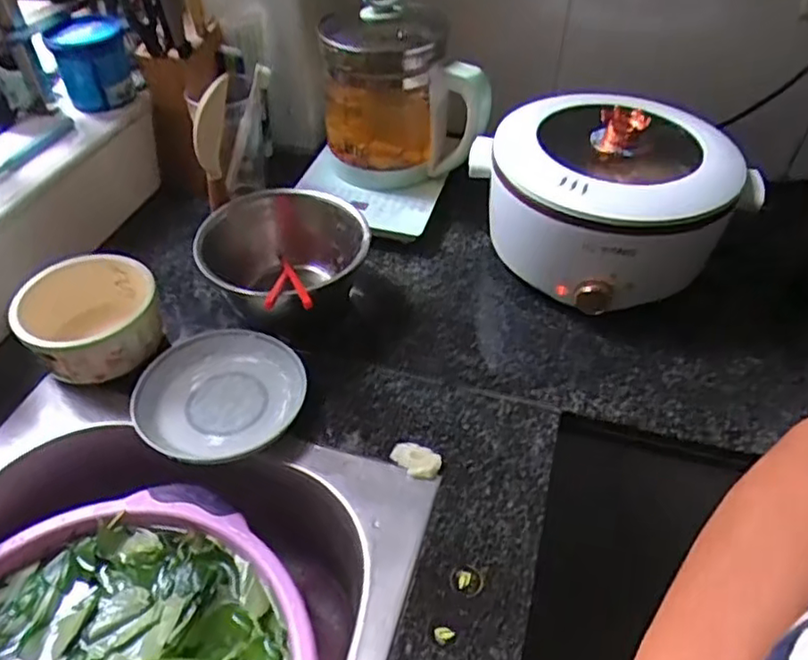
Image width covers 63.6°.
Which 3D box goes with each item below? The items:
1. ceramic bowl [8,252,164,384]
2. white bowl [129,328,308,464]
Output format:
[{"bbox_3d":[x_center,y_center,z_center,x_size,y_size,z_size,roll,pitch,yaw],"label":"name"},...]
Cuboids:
[{"bbox_3d":[-0.304,-0.011,0.634,0.123,0.066,0.114,1,45,-1],"label":"ceramic bowl"},{"bbox_3d":[-0.172,0.058,0.610,0.149,0.024,0.148,1,46,-1],"label":"white bowl"}]

